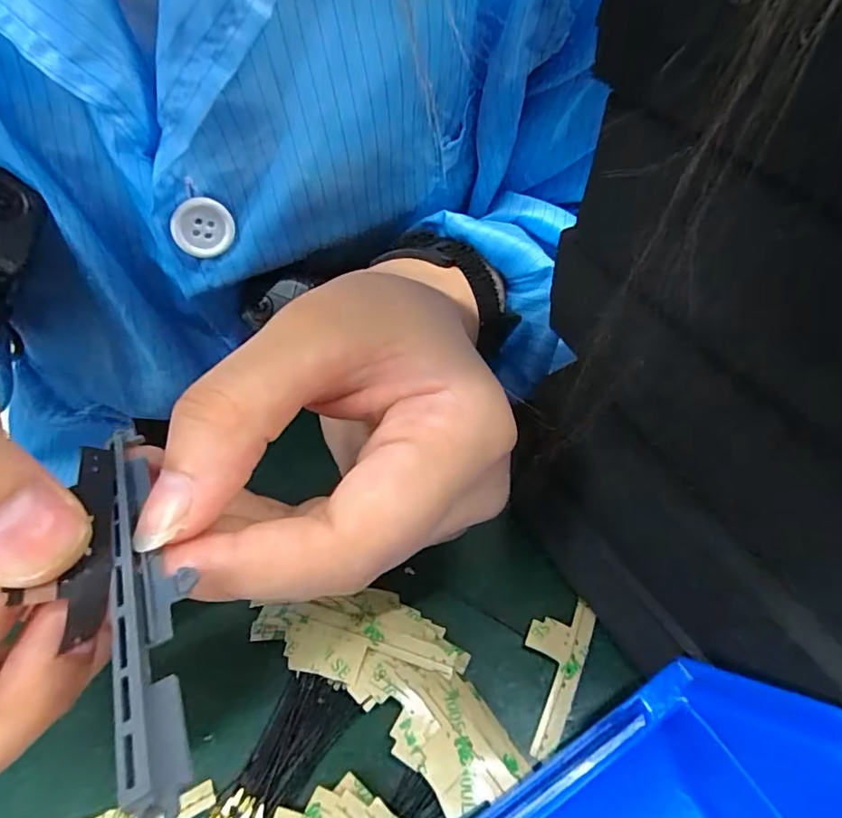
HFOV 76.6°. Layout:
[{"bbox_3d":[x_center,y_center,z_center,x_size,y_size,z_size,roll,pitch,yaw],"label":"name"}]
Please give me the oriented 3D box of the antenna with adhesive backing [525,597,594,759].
[{"bbox_3d":[0.041,0.082,0.171,0.019,0.004,0.049,21,56,15],"label":"antenna with adhesive backing"}]

